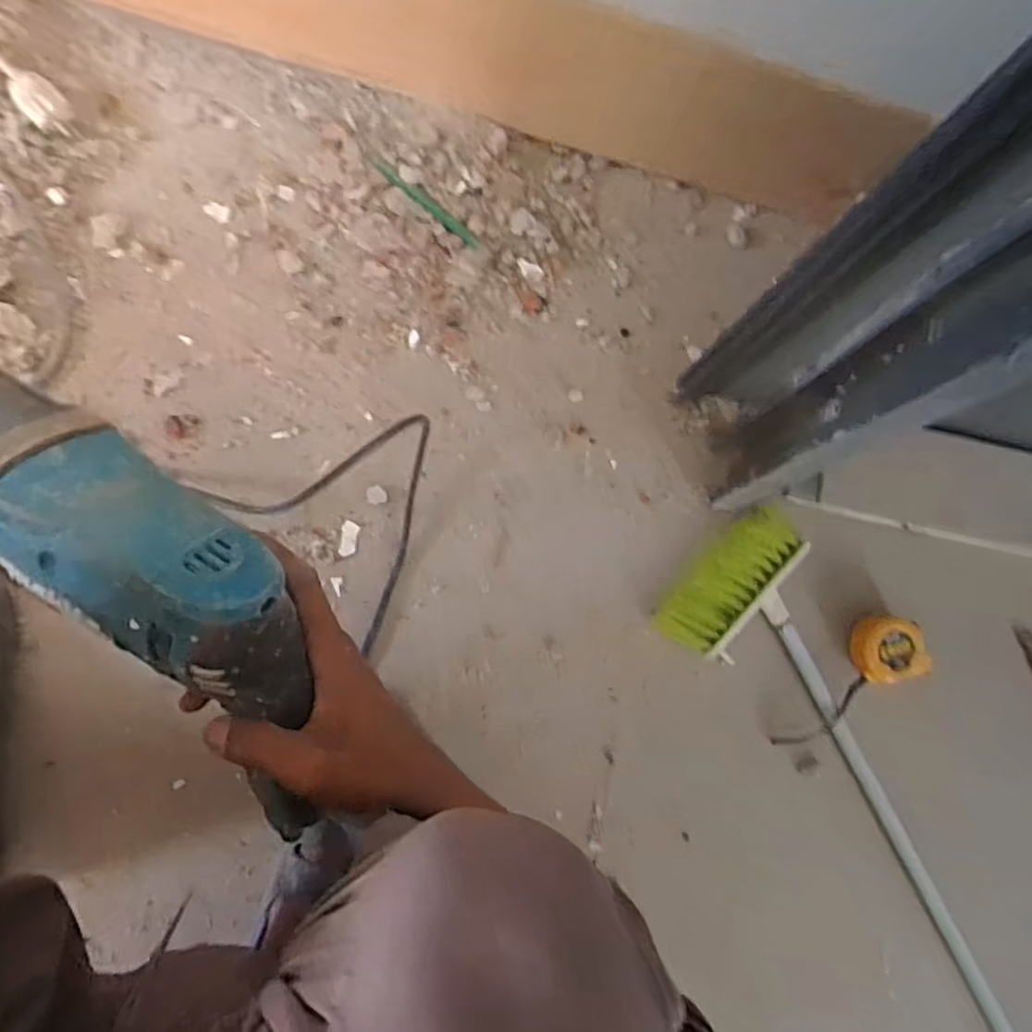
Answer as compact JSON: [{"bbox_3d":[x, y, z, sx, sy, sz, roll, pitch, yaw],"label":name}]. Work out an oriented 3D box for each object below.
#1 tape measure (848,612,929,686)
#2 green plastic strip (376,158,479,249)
[{"bbox_3d":[0.384,0.134,0.681,0.077,0.047,0.069,-6,88,-9],"label":"tape measure"},{"bbox_3d":[-0.086,-0.299,0.636,0.122,0.005,0.010,39,83,-5],"label":"green plastic strip"}]

